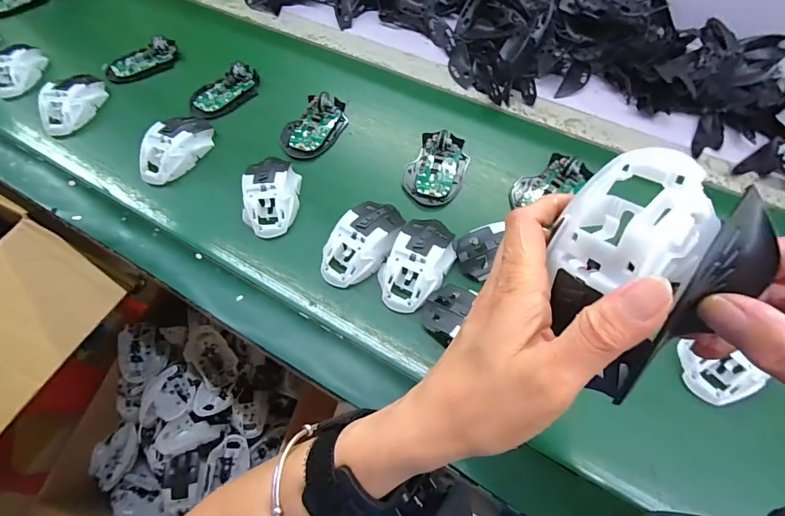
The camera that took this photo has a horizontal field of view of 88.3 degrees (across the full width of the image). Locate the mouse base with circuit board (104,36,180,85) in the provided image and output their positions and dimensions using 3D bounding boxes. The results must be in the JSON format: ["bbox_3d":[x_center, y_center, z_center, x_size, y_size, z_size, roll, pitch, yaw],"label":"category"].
[{"bbox_3d":[-0.413,-0.327,0.663,0.113,0.030,0.062,-24,62,-11],"label":"mouse base with circuit board"}]

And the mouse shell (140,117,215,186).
[{"bbox_3d":[-0.298,-0.154,0.553,0.066,0.040,0.119,28,65,17],"label":"mouse shell"}]

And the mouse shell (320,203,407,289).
[{"bbox_3d":[-0.034,-0.018,0.466,0.064,0.041,0.114,30,65,18],"label":"mouse shell"}]

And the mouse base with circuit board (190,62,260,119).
[{"bbox_3d":[-0.258,-0.255,0.617,0.062,0.029,0.115,34,67,19],"label":"mouse base with circuit board"}]

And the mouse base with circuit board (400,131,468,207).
[{"bbox_3d":[0.058,-0.120,0.526,0.073,0.031,0.111,16,62,11],"label":"mouse base with circuit board"}]

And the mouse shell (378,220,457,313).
[{"bbox_3d":[0.028,0.003,0.450,0.065,0.039,0.117,26,64,16],"label":"mouse shell"}]

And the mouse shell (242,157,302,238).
[{"bbox_3d":[-0.150,-0.082,0.507,0.066,0.040,0.118,-4,60,0],"label":"mouse shell"}]

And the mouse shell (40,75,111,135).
[{"bbox_3d":[-0.481,-0.236,0.605,0.062,0.039,0.114,13,61,9],"label":"mouse shell"}]

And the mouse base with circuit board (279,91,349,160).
[{"bbox_3d":[-0.112,-0.189,0.572,0.073,0.030,0.116,24,64,15],"label":"mouse base with circuit board"}]

